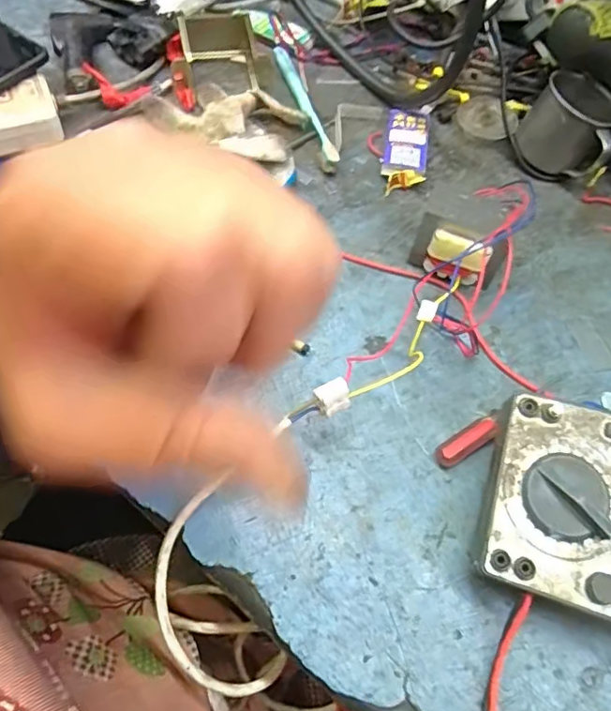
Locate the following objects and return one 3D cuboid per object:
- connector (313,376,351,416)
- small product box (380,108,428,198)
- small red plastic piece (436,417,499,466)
[{"bbox_3d":[0.017,0.025,0.333,0.021,0.014,0.015,-21,64,-16],"label":"connector"},{"bbox_3d":[0.090,-0.184,0.501,0.038,0.017,0.094,9,59,1],"label":"small product box"},{"bbox_3d":[0.106,0.057,0.363,0.043,0.015,0.014,-29,66,-19],"label":"small red plastic piece"}]

